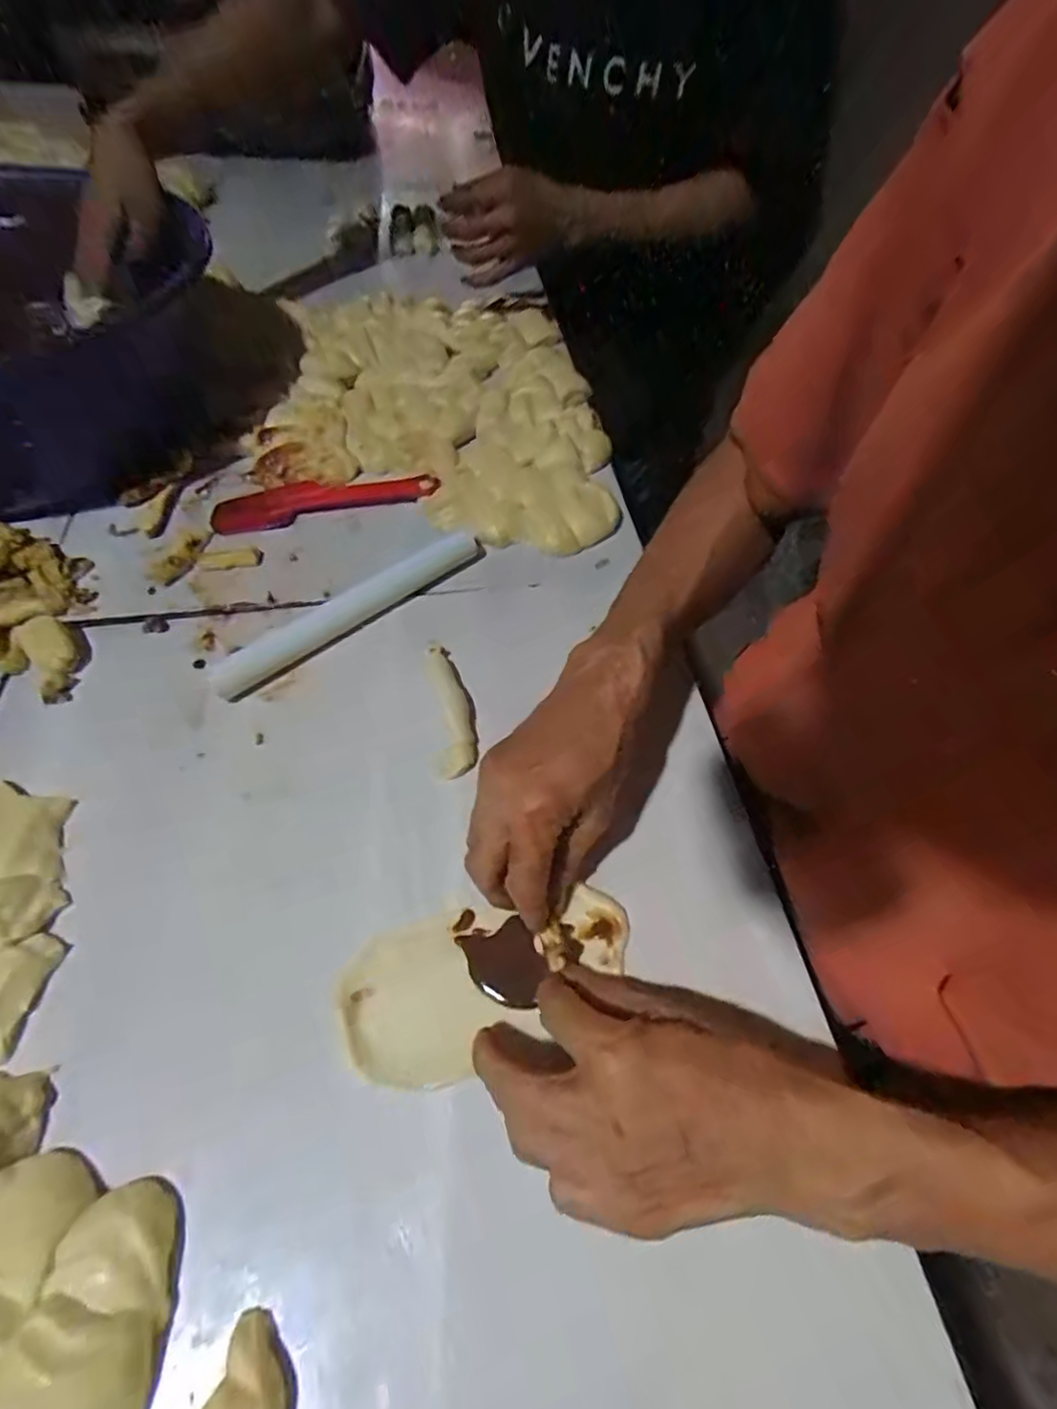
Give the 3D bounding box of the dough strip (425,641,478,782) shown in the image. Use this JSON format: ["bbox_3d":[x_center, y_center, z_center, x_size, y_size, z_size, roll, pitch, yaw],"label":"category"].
[{"bbox_3d":[-0.055,-0.001,0.435,0.030,0.021,0.108,-4,54,-6],"label":"dough strip"}]

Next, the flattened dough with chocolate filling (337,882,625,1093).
[{"bbox_3d":[-0.021,0.144,0.337,0.154,0.008,0.078,-18,58,-12],"label":"flattened dough with chocolate filling"}]

